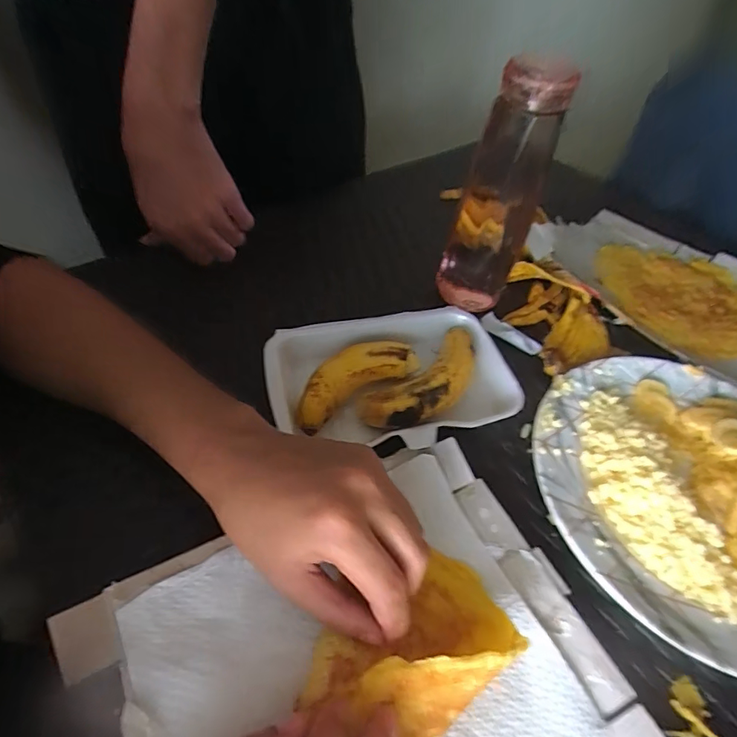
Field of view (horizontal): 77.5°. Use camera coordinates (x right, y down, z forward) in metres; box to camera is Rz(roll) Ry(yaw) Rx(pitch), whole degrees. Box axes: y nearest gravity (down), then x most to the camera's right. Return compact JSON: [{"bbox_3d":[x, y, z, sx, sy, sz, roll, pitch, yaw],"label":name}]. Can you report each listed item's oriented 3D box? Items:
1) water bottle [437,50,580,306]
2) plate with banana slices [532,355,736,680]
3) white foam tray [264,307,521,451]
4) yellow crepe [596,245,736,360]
[{"bbox_3d":[0.104,-0.142,0.367,0.060,0.189,0.052,12,50,4],"label":"water bottle"},{"bbox_3d":[0.218,0.076,0.301,0.205,0.037,0.212,3,50,-4],"label":"plate with banana slices"},{"bbox_3d":[0.018,0.003,0.340,0.178,0.023,0.113,-8,51,-13],"label":"white foam tray"},{"bbox_3d":[0.310,-0.075,0.465,0.155,0.018,0.142,3,50,-4],"label":"yellow crepe"}]

